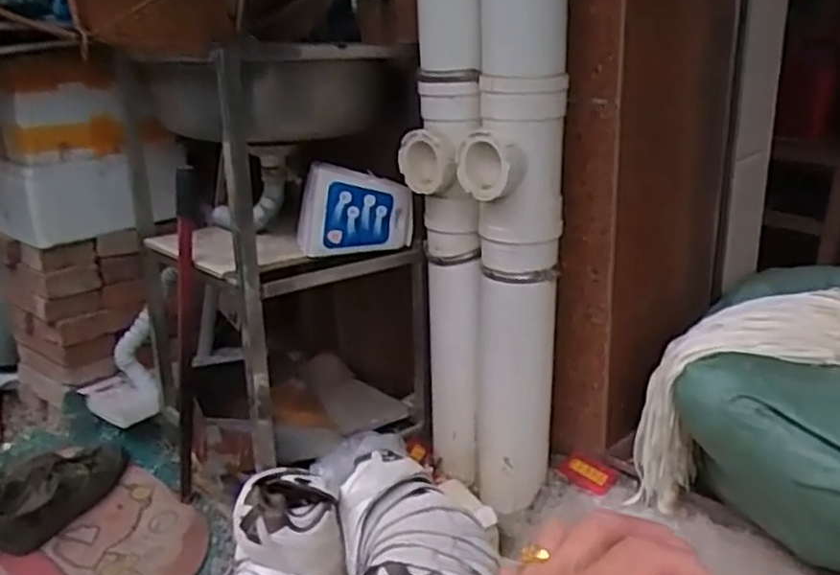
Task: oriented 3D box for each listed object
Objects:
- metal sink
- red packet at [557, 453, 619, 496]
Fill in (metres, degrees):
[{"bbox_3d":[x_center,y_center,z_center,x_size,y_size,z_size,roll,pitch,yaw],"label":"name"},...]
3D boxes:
[{"bbox_3d":[-0.248,-0.324,1.210,0.322,0.137,0.365,-21,27,-38],"label":"metal sink"},{"bbox_3d":[0.263,0.291,1.157,0.087,0.044,0.009,24,-12,31],"label":"red packet"}]

